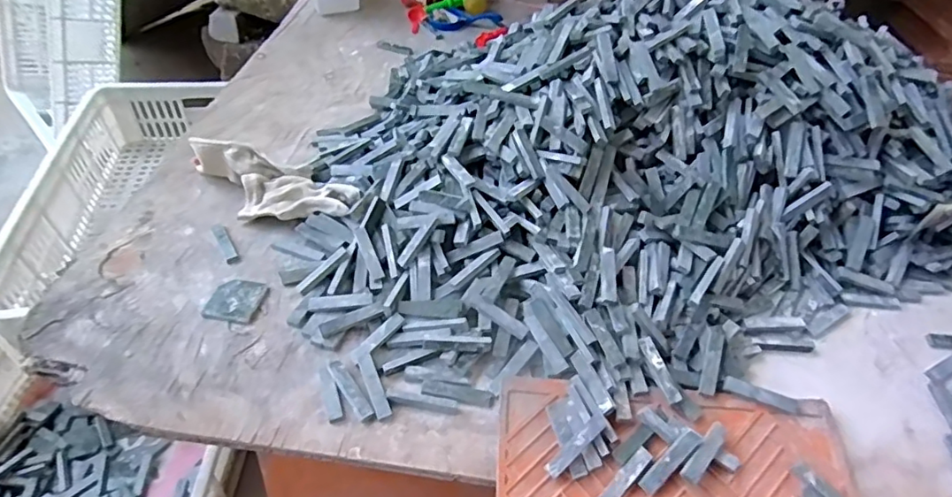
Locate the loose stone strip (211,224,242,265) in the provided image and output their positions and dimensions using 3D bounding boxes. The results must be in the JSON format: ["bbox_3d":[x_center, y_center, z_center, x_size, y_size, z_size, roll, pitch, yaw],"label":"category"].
[{"bbox_3d":[-0.283,-0.007,0.638,0.015,0.005,0.068,-23,53,-24],"label":"loose stone strip"}]

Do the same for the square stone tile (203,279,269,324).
[{"bbox_3d":[-0.248,0.053,0.581,0.053,0.007,0.052,6,47,1],"label":"square stone tile"}]

